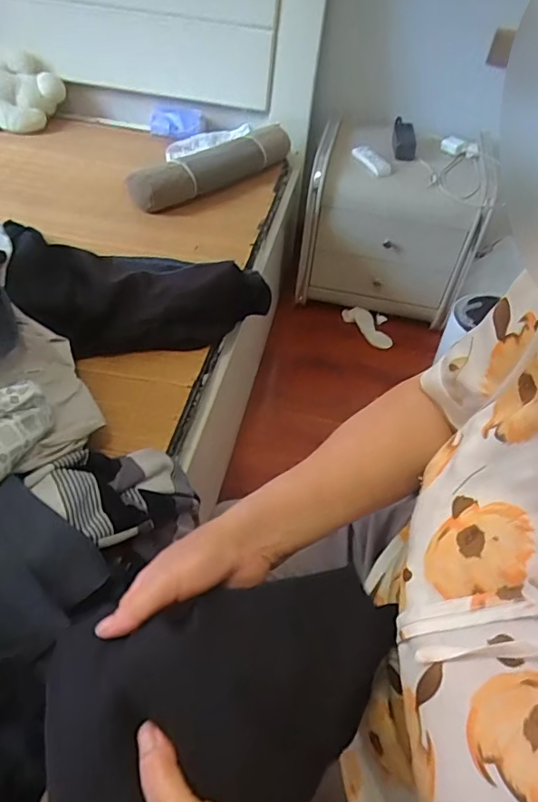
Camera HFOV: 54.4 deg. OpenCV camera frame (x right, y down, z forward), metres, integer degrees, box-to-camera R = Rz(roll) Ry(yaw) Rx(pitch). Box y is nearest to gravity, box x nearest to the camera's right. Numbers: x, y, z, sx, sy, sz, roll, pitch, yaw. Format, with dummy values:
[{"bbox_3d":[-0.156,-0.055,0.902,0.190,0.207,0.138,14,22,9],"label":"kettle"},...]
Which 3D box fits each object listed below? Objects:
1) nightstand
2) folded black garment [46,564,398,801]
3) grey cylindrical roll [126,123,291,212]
[{"bbox_3d":[0.371,-0.547,1.606,0.480,0.441,0.342,12,48,5],"label":"nightstand"},{"bbox_3d":[-0.021,0.186,0.332,0.220,0.044,0.124,-8,49,-13],"label":"folded black garment"},{"bbox_3d":[-0.127,-0.619,1.364,0.108,0.097,0.524,34,53,23],"label":"grey cylindrical roll"}]

